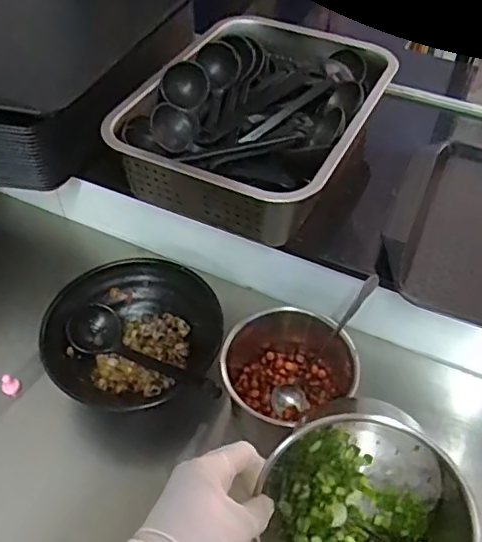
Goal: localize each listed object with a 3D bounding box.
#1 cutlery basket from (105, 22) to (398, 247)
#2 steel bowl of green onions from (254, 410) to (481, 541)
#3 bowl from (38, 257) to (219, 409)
[{"bbox_3d":[0.028,-0.203,0.727,0.265,0.090,0.353,20,51,16],"label":"cutlery basket"},{"bbox_3d":[0.098,0.211,0.492,0.168,0.092,0.148,-29,55,-24],"label":"steel bowl of green onions"},{"bbox_3d":[-0.122,0.070,0.639,0.180,0.055,0.174,0,49,-1],"label":"bowl"}]

